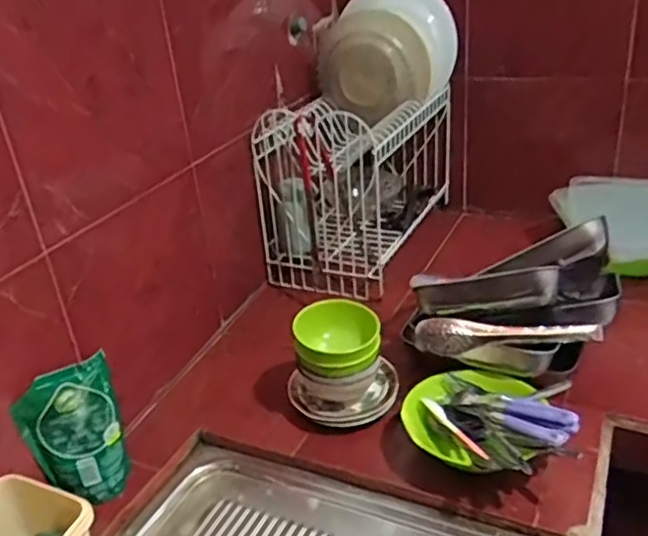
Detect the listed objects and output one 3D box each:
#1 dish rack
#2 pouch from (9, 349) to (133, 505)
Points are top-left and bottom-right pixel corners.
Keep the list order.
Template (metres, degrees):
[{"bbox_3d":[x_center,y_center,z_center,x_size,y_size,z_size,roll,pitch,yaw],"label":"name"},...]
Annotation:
[{"bbox_3d":[0.078,-0.194,1.226,0.214,0.306,0.415,9,31,25],"label":"dish rack"},{"bbox_3d":[-0.281,0.195,0.731,0.102,0.173,0.022,-20,31,-26],"label":"pouch"}]

